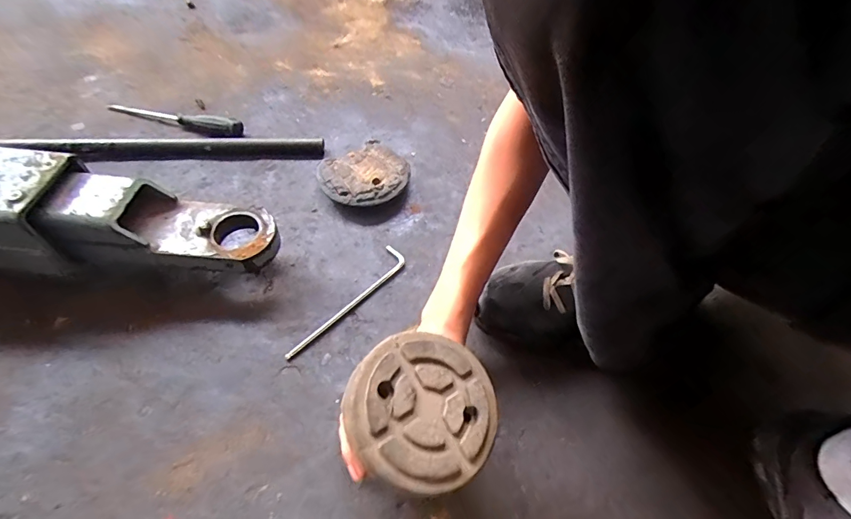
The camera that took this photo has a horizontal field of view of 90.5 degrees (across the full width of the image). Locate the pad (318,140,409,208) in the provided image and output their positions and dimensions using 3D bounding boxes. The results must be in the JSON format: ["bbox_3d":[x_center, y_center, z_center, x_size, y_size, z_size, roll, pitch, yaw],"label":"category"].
[{"bbox_3d":[-0.084,-0.121,0.610,0.116,0.035,0.127,1,53,-1],"label":"pad"}]

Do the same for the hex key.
[{"bbox_3d":[-0.097,0.046,0.504,0.032,0.007,0.183,37,61,23],"label":"hex key"}]

